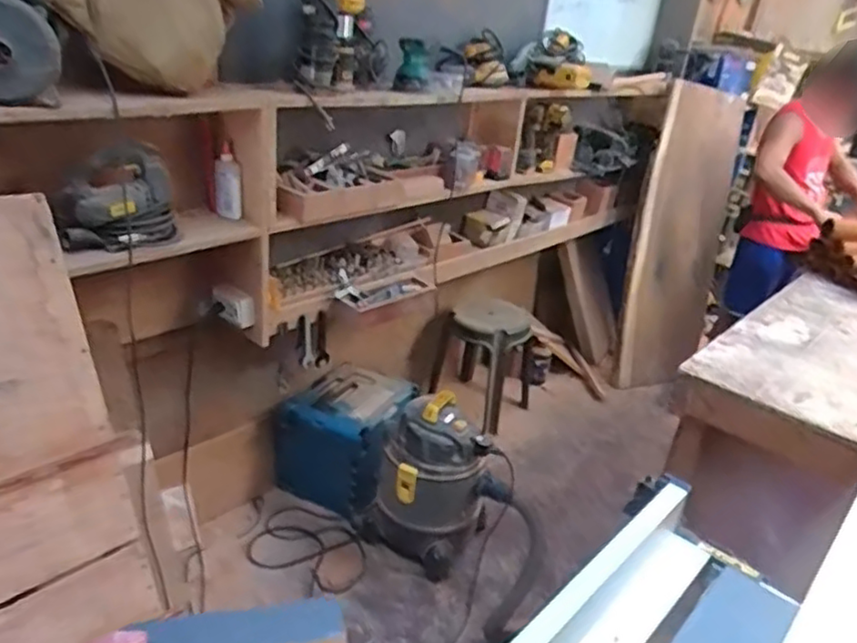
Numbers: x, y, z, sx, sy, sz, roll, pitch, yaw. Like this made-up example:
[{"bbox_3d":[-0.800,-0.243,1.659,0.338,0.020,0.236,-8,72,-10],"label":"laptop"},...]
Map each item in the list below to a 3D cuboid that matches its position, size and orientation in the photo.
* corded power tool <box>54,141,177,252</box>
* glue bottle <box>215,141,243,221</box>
[{"bbox_3d":[-0.601,-0.233,1.274,0.207,0.191,0.085,-6,28,-25],"label":"corded power tool"},{"bbox_3d":[-0.451,-0.306,1.477,0.060,0.184,0.037,0,49,-13],"label":"glue bottle"}]

